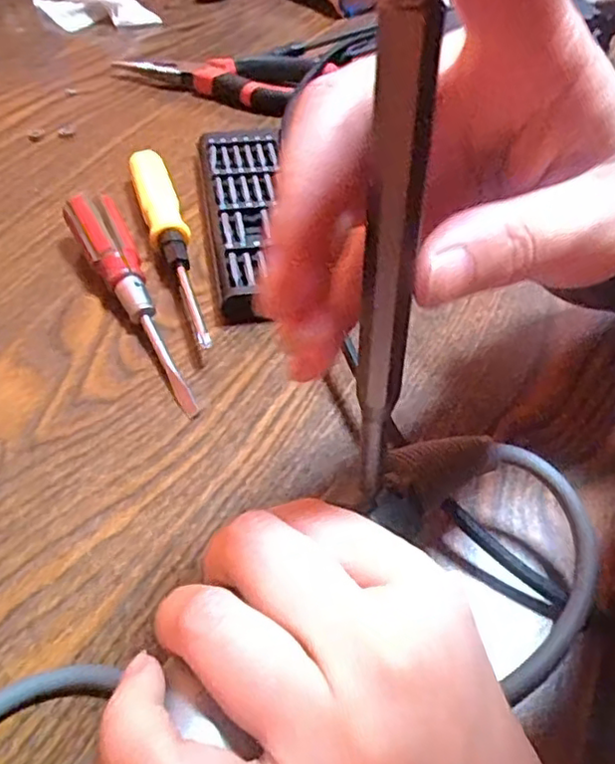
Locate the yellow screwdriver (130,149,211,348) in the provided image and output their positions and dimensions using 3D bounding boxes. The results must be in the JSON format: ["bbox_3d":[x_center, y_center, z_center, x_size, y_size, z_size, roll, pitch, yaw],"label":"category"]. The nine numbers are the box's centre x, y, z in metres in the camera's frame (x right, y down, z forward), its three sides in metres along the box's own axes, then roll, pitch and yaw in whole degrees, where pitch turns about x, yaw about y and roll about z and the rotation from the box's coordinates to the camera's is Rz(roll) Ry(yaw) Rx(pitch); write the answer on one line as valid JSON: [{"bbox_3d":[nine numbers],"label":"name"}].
[{"bbox_3d":[-0.070,-0.074,0.335,0.020,0.017,0.148,-13,49,-14],"label":"yellow screwdriver"}]

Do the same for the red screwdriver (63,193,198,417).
[{"bbox_3d":[-0.082,-0.039,0.297,0.024,0.027,0.131,-18,51,-18],"label":"red screwdriver"}]

